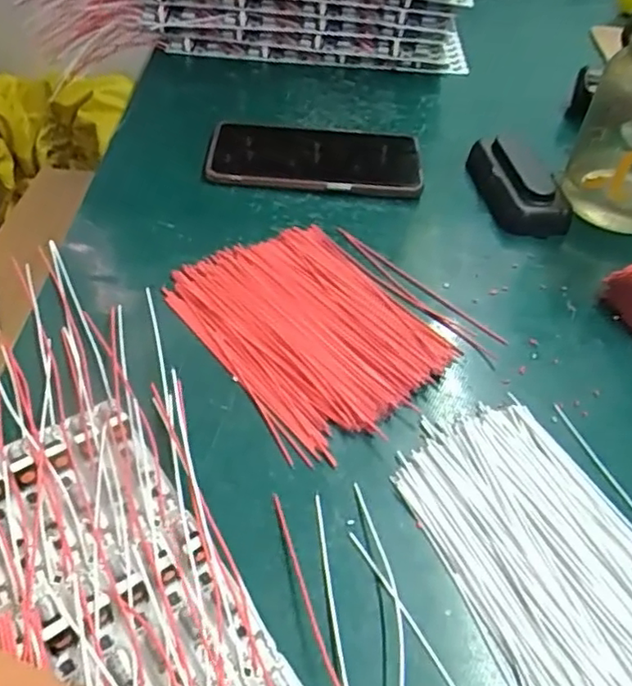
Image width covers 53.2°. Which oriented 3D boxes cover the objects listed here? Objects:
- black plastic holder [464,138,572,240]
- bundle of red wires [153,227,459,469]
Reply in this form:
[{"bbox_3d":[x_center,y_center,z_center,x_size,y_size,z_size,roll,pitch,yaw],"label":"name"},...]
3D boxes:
[{"bbox_3d":[0.150,-0.122,0.485,0.043,0.028,0.108,-13,51,-16],"label":"black plastic holder"},{"bbox_3d":[-0.005,-0.013,0.375,0.119,0.010,0.155,-29,57,-27],"label":"bundle of red wires"}]

